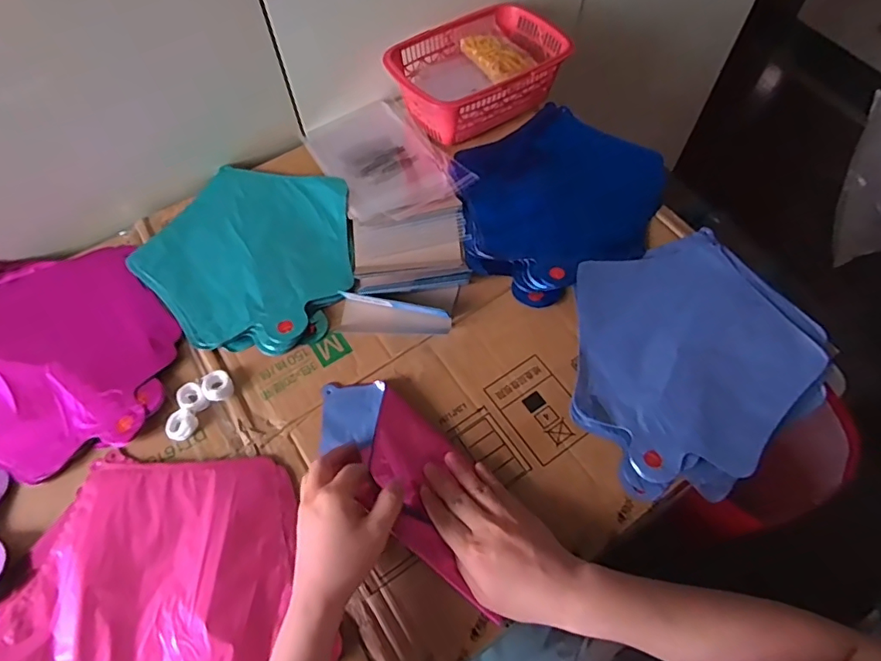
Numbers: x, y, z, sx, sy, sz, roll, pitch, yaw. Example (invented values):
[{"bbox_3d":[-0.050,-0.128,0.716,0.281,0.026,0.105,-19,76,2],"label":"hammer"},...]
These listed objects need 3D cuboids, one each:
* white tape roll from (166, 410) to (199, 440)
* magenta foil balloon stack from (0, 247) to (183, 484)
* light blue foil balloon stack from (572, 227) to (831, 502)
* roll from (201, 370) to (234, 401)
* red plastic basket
[{"bbox_3d":[-0.238,0.087,0.487,0.025,0.008,0.027,0,62,0],"label":"white tape roll"},{"bbox_3d":[-0.393,0.023,0.532,0.228,0.024,0.258,-32,66,-16],"label":"magenta foil balloon stack"},{"bbox_3d":[0.239,0.018,0.513,0.255,0.022,0.223,-29,66,-15],"label":"light blue foil balloon stack"},{"bbox_3d":[-0.212,0.052,0.504,0.027,0.012,0.029,0,62,0],"label":"roll"},{"bbox_3d":[0.042,-0.329,0.675,0.217,0.069,0.149,-34,67,-17],"label":"red plastic basket"}]

